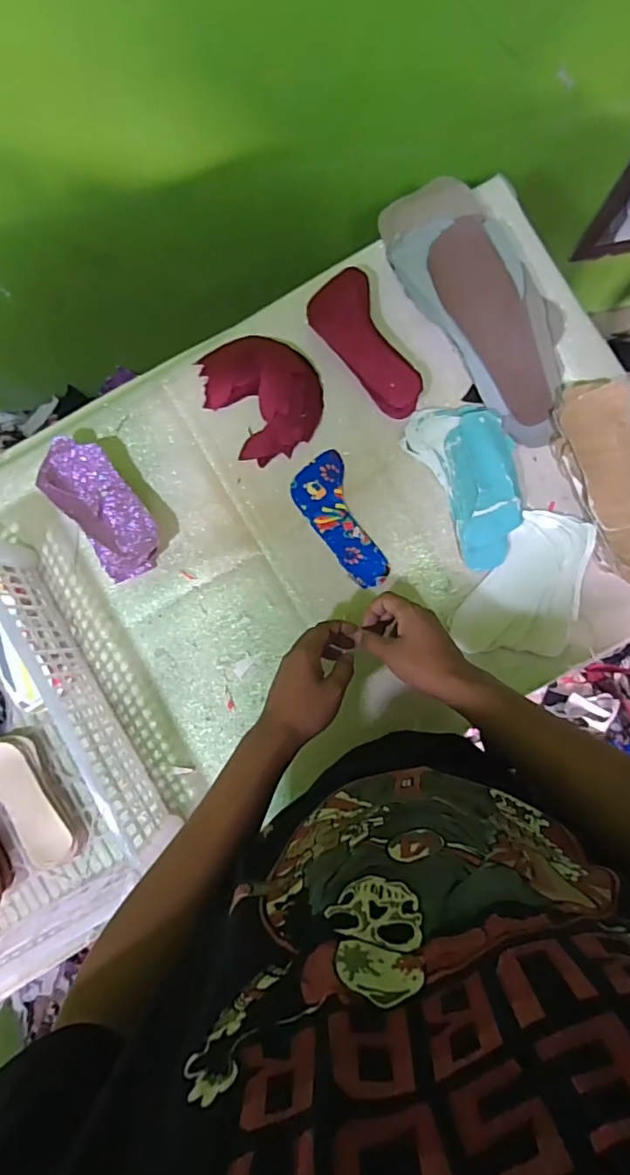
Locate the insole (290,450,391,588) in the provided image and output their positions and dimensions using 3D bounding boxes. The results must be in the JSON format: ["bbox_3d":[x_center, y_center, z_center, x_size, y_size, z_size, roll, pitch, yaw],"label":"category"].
[{"bbox_3d":[0.034,-0.083,0.695,0.072,0.004,0.179,-27,85,1],"label":"insole"}]

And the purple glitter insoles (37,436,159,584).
[{"bbox_3d":[-0.273,-0.103,0.688,0.092,0.053,0.191,-34,85,0],"label":"purple glitter insoles"}]

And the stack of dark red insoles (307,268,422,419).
[{"bbox_3d":[0.062,-0.300,0.679,0.081,0.031,0.187,-28,85,1],"label":"stack of dark red insoles"}]

